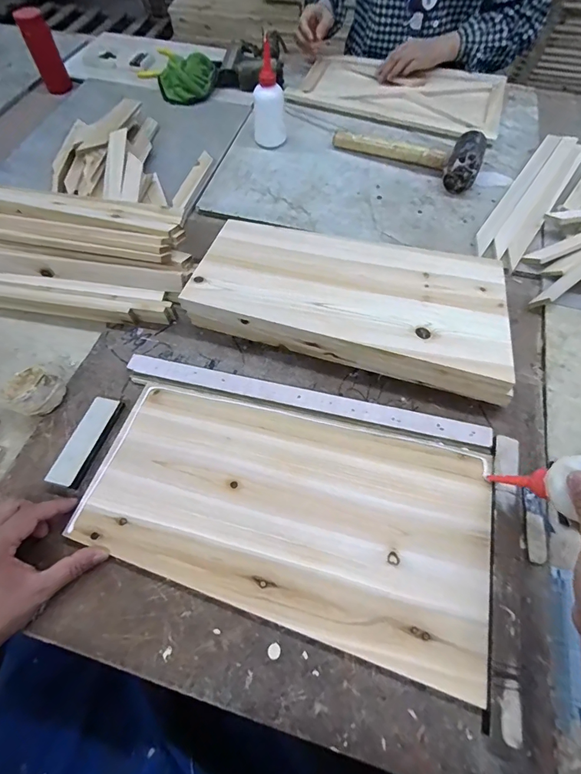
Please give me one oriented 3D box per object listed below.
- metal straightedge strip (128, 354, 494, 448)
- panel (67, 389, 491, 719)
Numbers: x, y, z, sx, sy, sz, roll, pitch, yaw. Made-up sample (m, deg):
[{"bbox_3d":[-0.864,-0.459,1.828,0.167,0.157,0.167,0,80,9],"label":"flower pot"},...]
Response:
[{"bbox_3d":[0.015,0.015,0.490,0.448,0.008,0.026,12,62,7],"label":"metal straightedge strip"},{"bbox_3d":[-0.004,0.128,0.429,0.420,0.015,0.213,14,63,9],"label":"panel"}]

